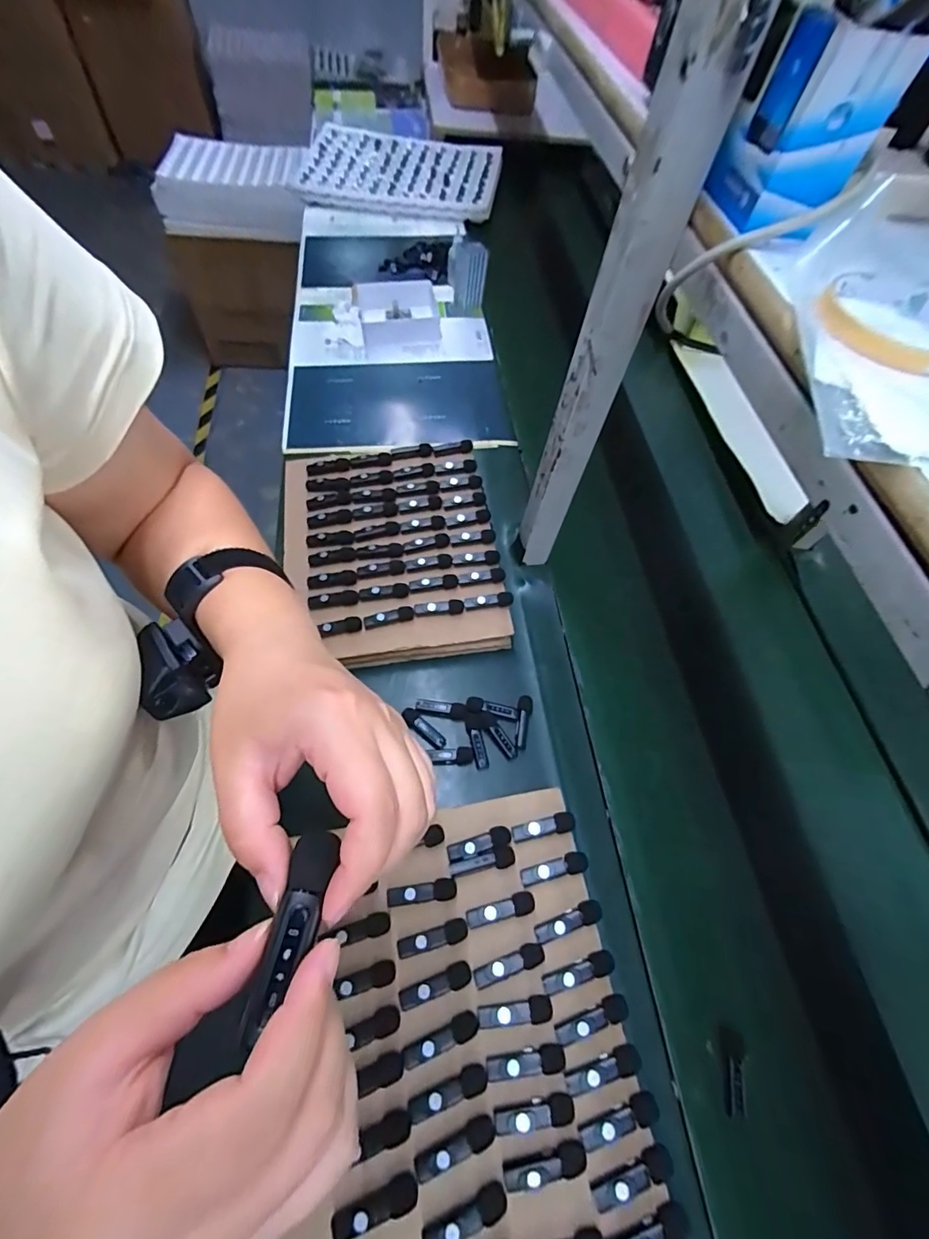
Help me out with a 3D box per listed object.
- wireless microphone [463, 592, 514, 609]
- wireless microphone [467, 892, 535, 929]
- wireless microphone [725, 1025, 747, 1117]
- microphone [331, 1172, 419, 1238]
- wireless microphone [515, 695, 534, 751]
[{"bbox_3d":[0.032,-0.025,0.629,0.067,0.020,0.014,-8,63,-5],"label":"wireless microphone"},{"bbox_3d":[0.034,0.273,0.444,0.066,0.009,0.019,-8,63,-6],"label":"wireless microphone"},{"bbox_3d":[0.263,0.441,0.462,0.018,0.014,0.069,7,61,-3],"label":"wireless microphone"},{"bbox_3d":[-0.067,0.441,0.353,0.065,0.011,0.019,-15,64,-9],"label":"microphone"},{"bbox_3d":[0.074,0.133,0.607,0.020,0.021,0.067,15,61,1],"label":"wireless microphone"}]

